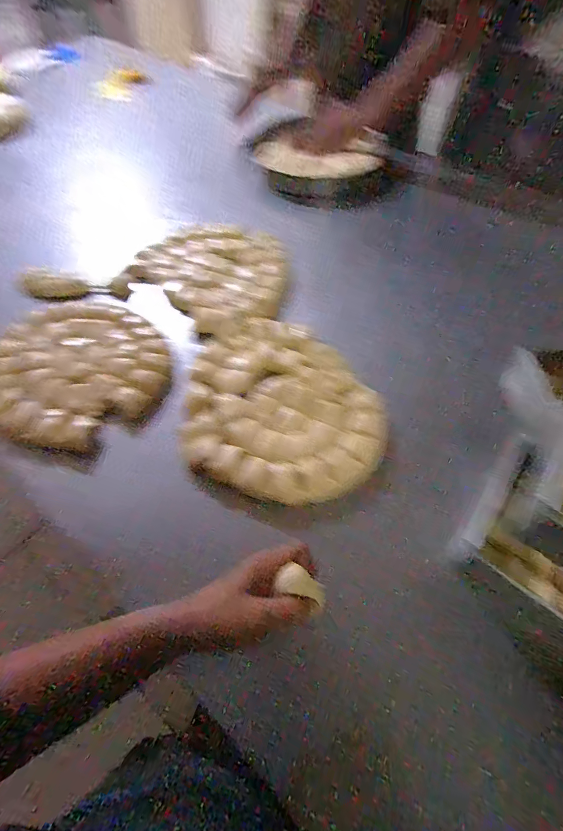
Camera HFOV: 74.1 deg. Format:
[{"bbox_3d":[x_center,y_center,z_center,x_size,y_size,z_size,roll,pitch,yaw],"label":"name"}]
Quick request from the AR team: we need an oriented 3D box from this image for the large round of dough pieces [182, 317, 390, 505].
[{"bbox_3d":[-0.009,-0.016,0.526,0.251,0.021,0.296,-24,61,-14],"label":"large round of dough pieces"}]

